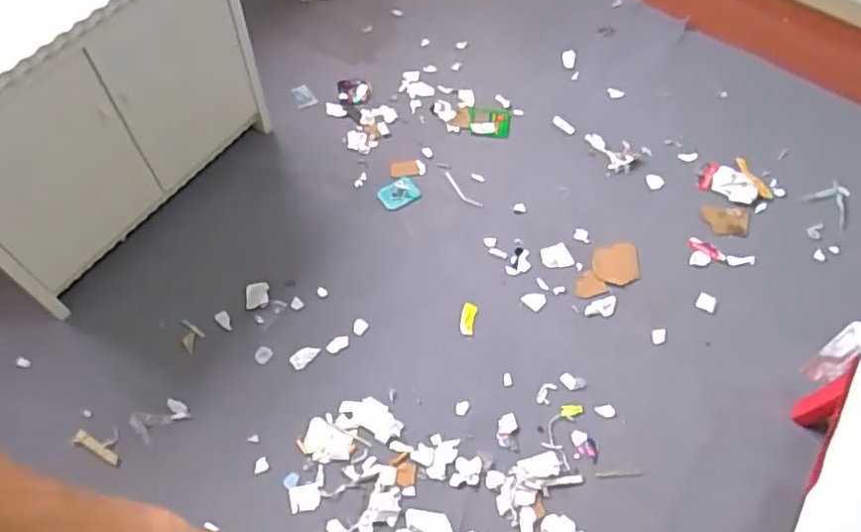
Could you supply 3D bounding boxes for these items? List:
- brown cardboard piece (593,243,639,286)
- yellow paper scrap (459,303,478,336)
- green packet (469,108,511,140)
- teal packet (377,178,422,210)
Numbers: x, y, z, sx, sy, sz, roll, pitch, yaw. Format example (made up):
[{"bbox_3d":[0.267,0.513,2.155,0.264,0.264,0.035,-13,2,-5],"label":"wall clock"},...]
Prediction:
[{"bbox_3d":[0.486,-0.007,1.647,0.130,0.013,0.120,3,62,-8],"label":"brown cardboard piece"},{"bbox_3d":[0.093,0.133,1.565,0.036,0.009,0.087,9,63,5],"label":"yellow paper scrap"},{"bbox_3d":[0.175,-0.427,1.864,0.119,0.017,0.112,8,63,4],"label":"green packet"},{"bbox_3d":[-0.087,-0.200,1.738,0.105,0.014,0.078,-35,67,-16],"label":"teal packet"}]

